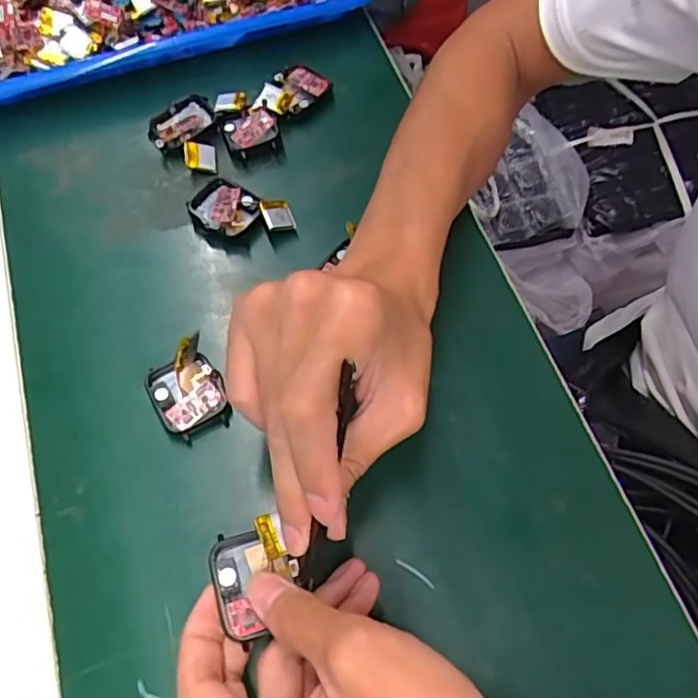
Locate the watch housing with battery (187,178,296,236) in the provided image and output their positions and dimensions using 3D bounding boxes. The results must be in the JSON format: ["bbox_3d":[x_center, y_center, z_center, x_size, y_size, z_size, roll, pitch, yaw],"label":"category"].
[{"bbox_3d":[-0.071,-0.089,0.403,0.067,0.018,0.038,24,66,8],"label":"watch housing with battery"}]

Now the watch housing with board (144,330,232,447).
[{"bbox_3d":[-0.092,0.023,0.346,0.039,0.014,0.052,-29,70,-15],"label":"watch housing with board"}]

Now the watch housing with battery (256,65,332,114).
[{"bbox_3d":[-0.043,-0.188,0.450,0.056,0.022,0.031,-40,73,-19],"label":"watch housing with battery"}]

